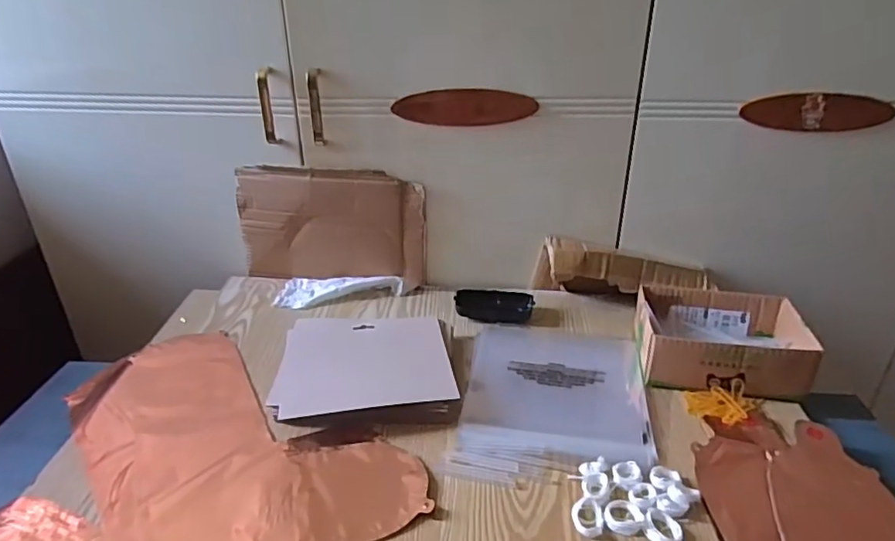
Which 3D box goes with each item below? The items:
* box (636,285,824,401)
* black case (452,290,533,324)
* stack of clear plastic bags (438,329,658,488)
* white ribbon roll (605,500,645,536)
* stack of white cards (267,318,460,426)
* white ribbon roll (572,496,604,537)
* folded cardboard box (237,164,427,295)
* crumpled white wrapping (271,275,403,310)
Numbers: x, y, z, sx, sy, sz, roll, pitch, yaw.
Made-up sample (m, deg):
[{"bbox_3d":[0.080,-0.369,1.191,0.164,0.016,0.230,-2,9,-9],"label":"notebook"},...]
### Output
[{"bbox_3d":[0.329,0.083,0.701,0.184,0.061,0.136,5,29,9],"label":"box"},{"bbox_3d":[0.066,0.049,0.809,0.107,0.022,0.050,-1,29,-2],"label":"black case"},{"bbox_3d":[0.124,0.147,0.670,0.204,0.018,0.273,5,28,10],"label":"stack of clear plastic bags"},{"bbox_3d":[0.159,0.222,0.519,0.034,0.004,0.035,0,29,0],"label":"white ribbon roll"},{"bbox_3d":[-0.091,0.112,0.674,0.198,0.028,0.160,-2,29,-3],"label":"stack of white cards"},{"bbox_3d":[0.126,0.221,0.519,0.028,0.006,0.038,3,29,6],"label":"white ribbon roll"},{"bbox_3d":[-0.168,-0.063,0.853,0.268,0.176,0.028,3,29,5],"label":"folded cardboard box"},{"bbox_3d":[-0.158,0.027,0.851,0.180,0.023,0.068,1,29,3],"label":"crumpled white wrapping"}]

